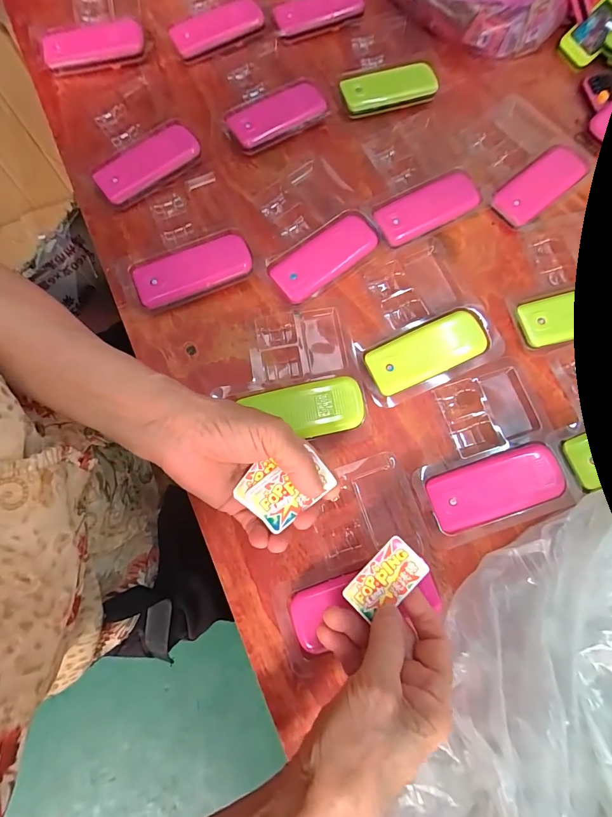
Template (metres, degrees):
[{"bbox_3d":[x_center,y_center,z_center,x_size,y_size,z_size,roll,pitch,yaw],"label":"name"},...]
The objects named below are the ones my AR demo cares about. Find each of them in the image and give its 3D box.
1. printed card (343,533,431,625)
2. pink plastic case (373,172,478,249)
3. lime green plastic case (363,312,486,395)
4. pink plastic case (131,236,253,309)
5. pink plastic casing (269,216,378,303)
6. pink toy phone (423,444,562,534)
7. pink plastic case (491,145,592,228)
[{"bbox_3d":[0.052,0.112,0.248,0.052,0.005,0.030,-42,80,-12],"label":"printed card"},{"bbox_3d":[0.120,-0.197,0.373,0.108,0.013,0.042,-29,78,-9],"label":"pink plastic case"},{"bbox_3d":[0.105,-0.049,0.333,0.104,0.019,0.044,-23,77,-8],"label":"lime green plastic case"},{"bbox_3d":[-0.102,-0.123,0.345,0.105,0.017,0.040,-18,76,-7],"label":"pink plastic case"},{"bbox_3d":[0.017,-0.140,0.352,0.103,0.014,0.040,-36,79,-11],"label":"pink plastic casing"},{"bbox_3d":[0.151,0.064,0.306,0.103,0.022,0.044,-17,76,-6],"label":"pink toy phone"},{"bbox_3d":[0.239,-0.228,0.385,0.113,0.013,0.045,-39,80,-11],"label":"pink plastic case"}]

